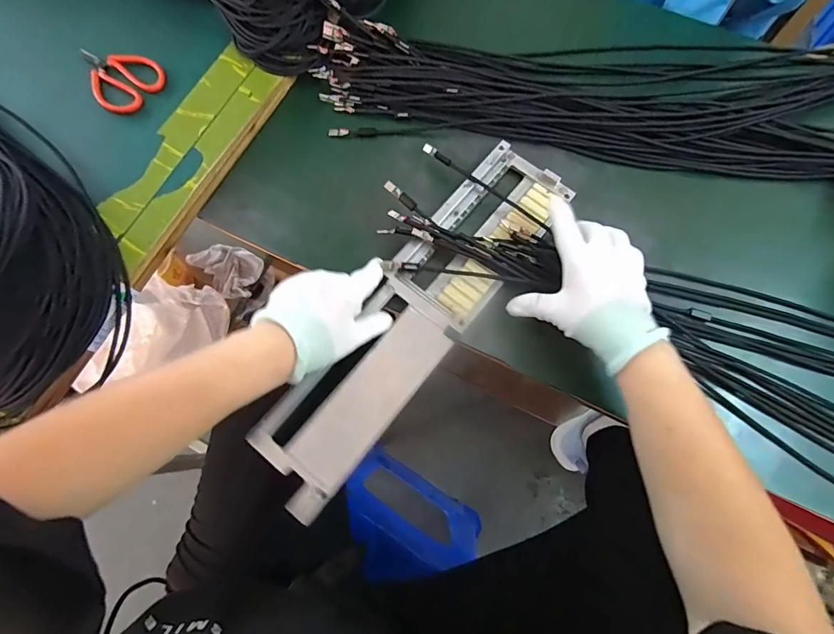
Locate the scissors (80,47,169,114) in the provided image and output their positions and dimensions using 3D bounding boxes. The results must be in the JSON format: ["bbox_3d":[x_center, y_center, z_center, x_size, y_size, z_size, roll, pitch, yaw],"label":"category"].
[{"bbox_3d":[-0.344,-0.283,0.481,0.077,0.016,0.105,-40,76,-12],"label":"scissors"}]

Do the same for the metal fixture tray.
[{"bbox_3d":[0.003,-0.008,0.406,0.097,0.017,0.402,35,75,11],"label":"metal fixture tray"}]

